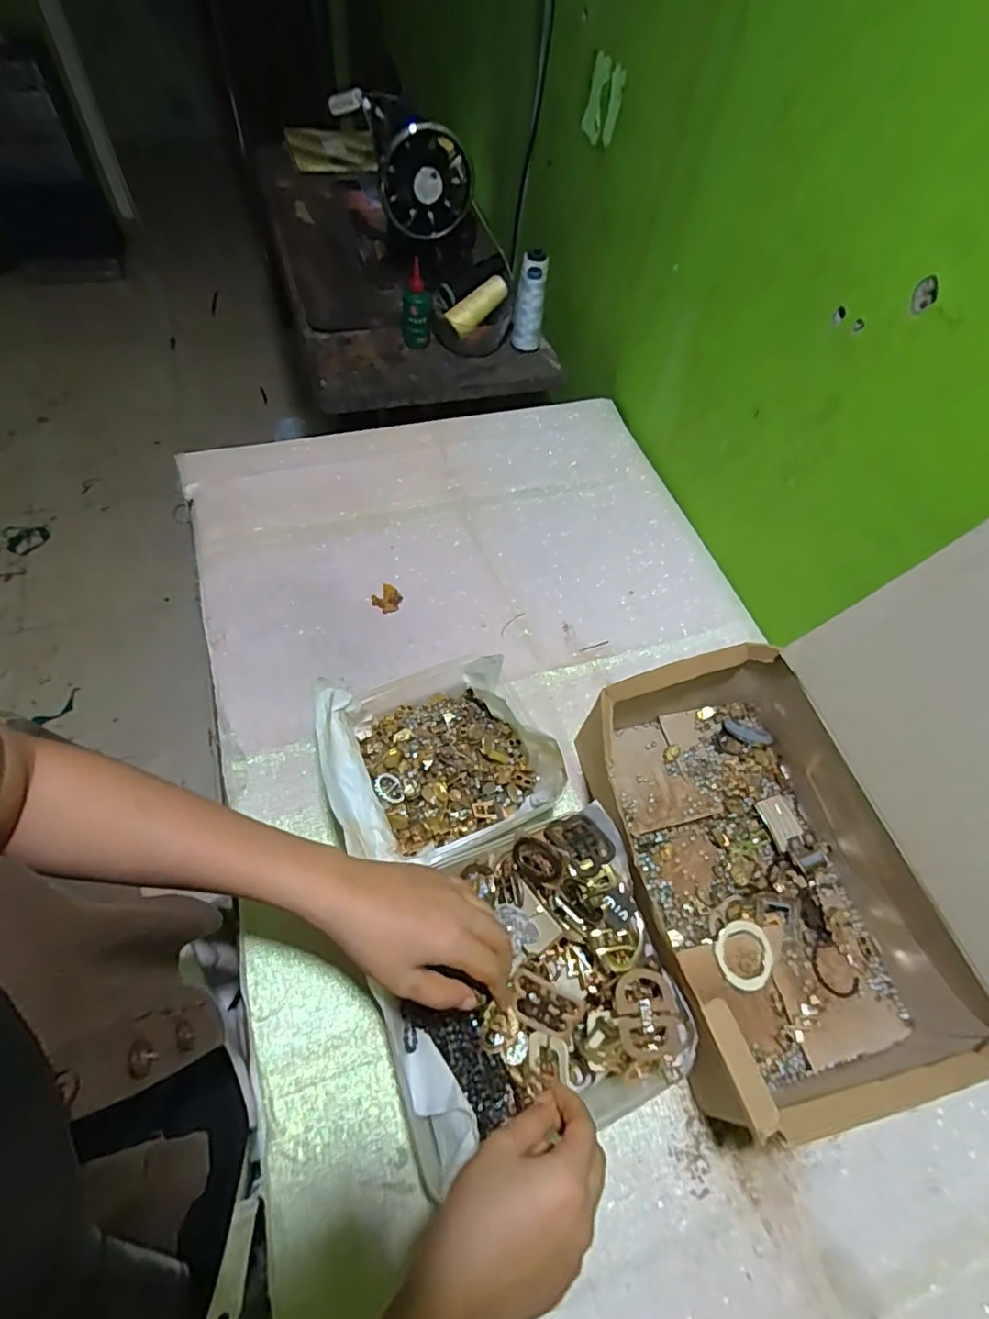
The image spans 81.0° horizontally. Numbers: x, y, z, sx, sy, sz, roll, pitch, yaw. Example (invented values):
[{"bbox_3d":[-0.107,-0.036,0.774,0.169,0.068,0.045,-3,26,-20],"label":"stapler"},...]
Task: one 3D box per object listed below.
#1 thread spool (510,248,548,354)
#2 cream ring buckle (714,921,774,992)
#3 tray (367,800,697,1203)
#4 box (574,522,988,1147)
[{"bbox_3d":[0.053,-0.553,0.910,0.048,0.126,0.050,4,58,-2],"label":"thread spool"},{"bbox_3d":[0.207,0.245,0.479,0.048,0.007,0.050,-15,67,-11],"label":"cream ring buckle"},{"bbox_3d":[0.021,0.237,0.431,0.199,0.077,0.193,-15,61,-13],"label":"tray"},{"bbox_3d":[0.262,0.117,0.426,0.306,0.272,0.332,-10,60,-10],"label":"box"}]

